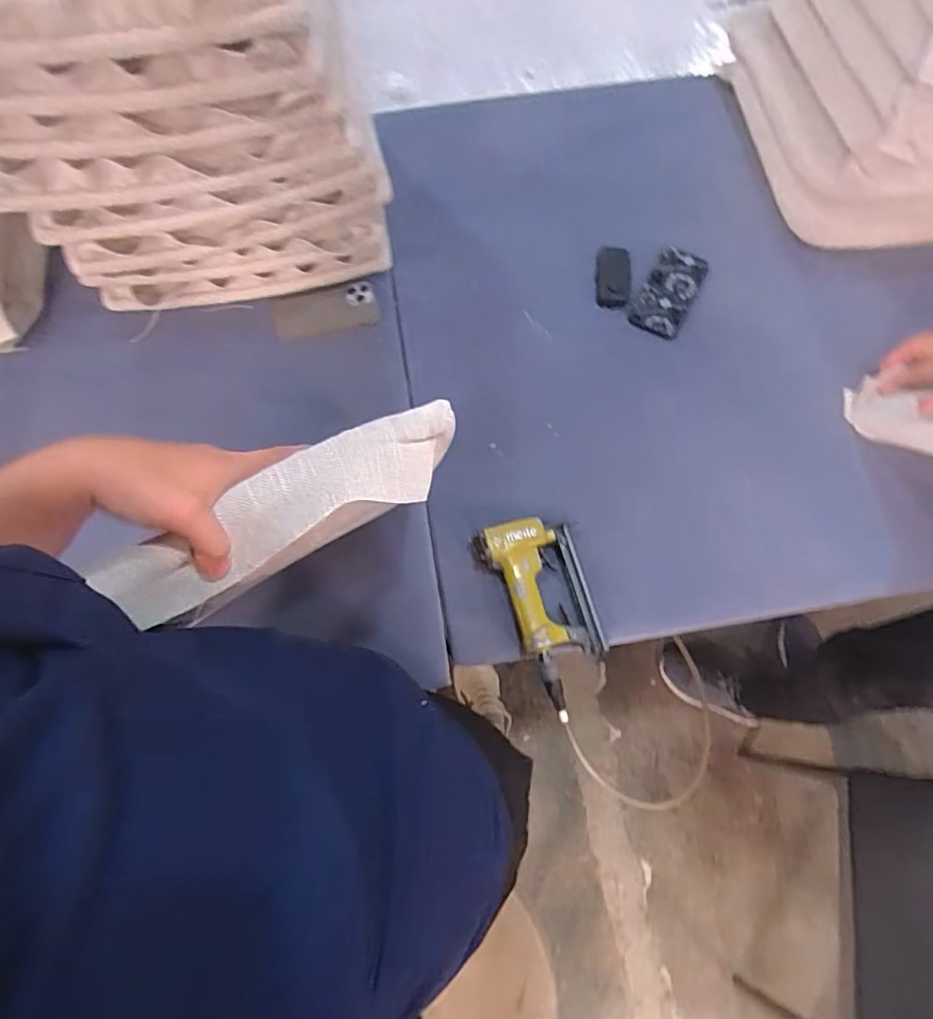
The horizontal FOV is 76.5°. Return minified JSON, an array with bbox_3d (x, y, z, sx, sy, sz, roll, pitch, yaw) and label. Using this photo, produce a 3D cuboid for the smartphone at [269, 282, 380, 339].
[{"bbox_3d":[-0.222,-0.313,0.935,0.159,0.010,0.068,-13,87,-9],"label":"smartphone"}]

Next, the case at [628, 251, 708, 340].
[{"bbox_3d":[0.330,-0.354,0.954,0.081,0.012,0.172,26,74,8],"label":"case"}]

